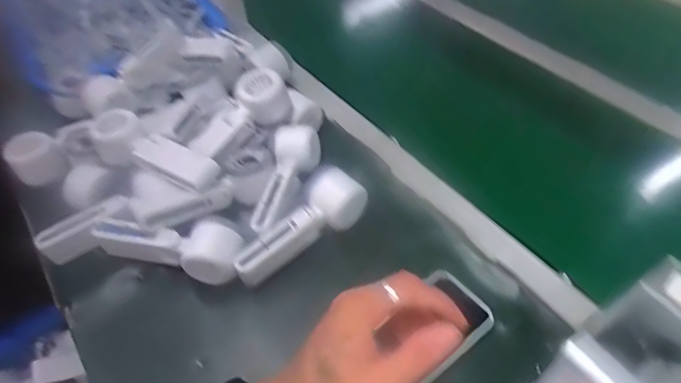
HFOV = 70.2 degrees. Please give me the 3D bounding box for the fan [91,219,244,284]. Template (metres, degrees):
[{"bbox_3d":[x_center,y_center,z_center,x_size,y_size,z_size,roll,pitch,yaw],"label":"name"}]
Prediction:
[{"bbox_3d":[-0.183,0.057,0.527,0.161,0.047,0.054,10,49,13],"label":"fan"}]

